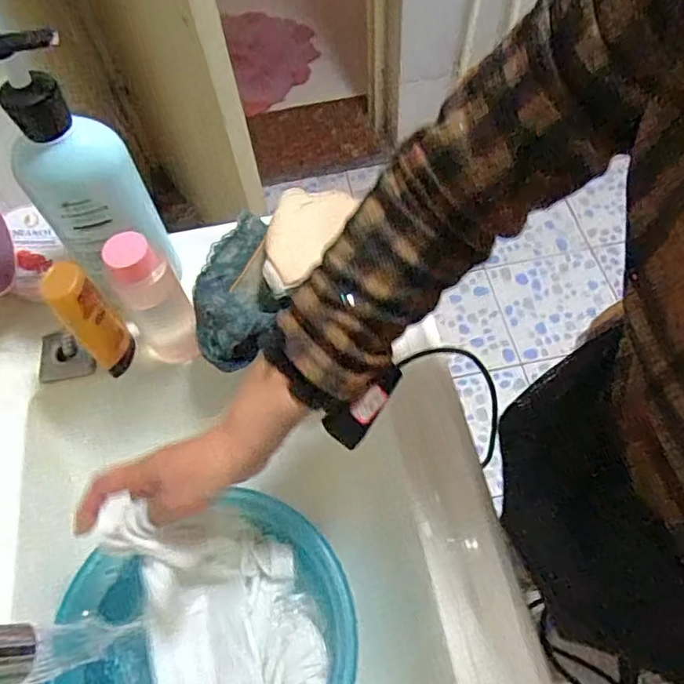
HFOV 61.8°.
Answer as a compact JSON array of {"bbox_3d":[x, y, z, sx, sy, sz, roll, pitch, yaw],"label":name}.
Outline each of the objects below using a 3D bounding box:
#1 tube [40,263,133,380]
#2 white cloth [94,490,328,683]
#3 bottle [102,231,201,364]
[{"bbox_3d":[-0.220,-0.018,0.506,0.036,0.132,0.032,-30,63,-13],"label":"tube"},{"bbox_3d":[-0.092,0.223,0.454,0.120,0.177,0.178,-17,61,-6],"label":"white cloth"},{"bbox_3d":[-0.163,-0.031,0.509,0.044,0.145,0.057,39,70,22],"label":"bottle"}]

